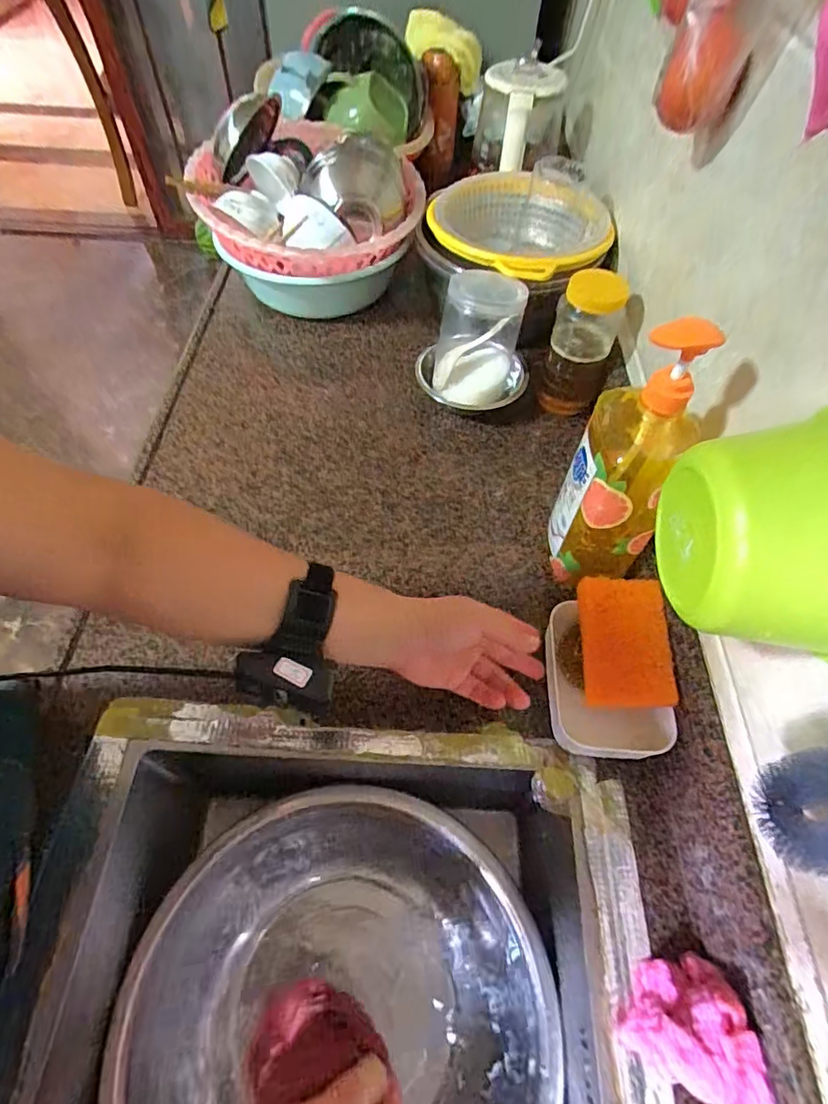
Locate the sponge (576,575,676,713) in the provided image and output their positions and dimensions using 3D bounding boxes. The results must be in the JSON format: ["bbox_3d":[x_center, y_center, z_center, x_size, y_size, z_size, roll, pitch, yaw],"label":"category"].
[{"bbox_3d":[0.200,0.085,0.519,0.077,0.016,0.120,-6,79,20],"label":"sponge"}]

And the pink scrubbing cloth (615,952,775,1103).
[{"bbox_3d":[0.190,0.333,0.378,0.070,0.069,0.078,3,56,-1],"label":"pink scrubbing cloth"}]

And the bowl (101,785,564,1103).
[{"bbox_3d":[-0.052,0.441,0.512,0.343,0.105,0.377,1,56,-2],"label":"bowl"}]

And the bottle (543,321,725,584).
[{"bbox_3d":[0.198,-0.075,0.514,0.097,0.287,0.105,19,57,10],"label":"bottle"}]

